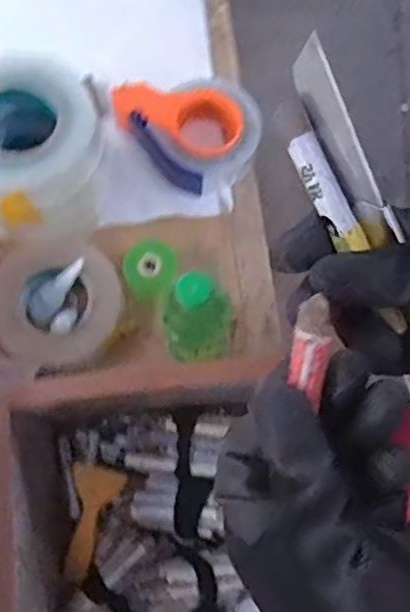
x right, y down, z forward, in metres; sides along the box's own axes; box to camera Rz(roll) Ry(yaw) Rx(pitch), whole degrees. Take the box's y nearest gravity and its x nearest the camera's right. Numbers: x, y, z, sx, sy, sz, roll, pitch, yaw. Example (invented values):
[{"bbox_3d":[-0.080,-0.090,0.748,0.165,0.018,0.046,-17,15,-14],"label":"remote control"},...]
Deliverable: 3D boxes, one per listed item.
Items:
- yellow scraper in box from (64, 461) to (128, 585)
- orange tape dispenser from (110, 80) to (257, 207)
[{"bbox_3d":[-0.120,0.209,0.639,0.050,0.025,0.107,21,76,6],"label":"yellow scraper in box"},{"bbox_3d":[-0.017,-0.215,0.773,0.169,0.059,0.131,31,78,8],"label":"orange tape dispenser"}]

